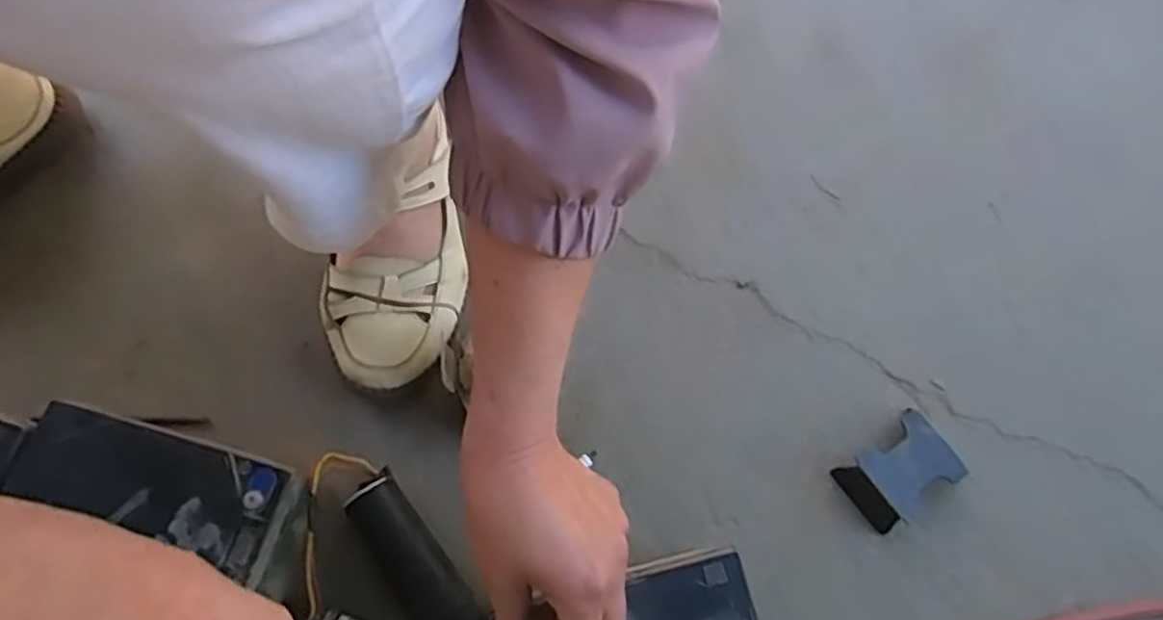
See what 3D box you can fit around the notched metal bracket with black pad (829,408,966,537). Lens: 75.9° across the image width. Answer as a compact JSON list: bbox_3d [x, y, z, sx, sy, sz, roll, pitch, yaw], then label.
[{"bbox_3d":[0.231,0.118,0.543,0.076,0.029,0.053,-35,78,-12],"label":"notched metal bracket with black pad"}]

